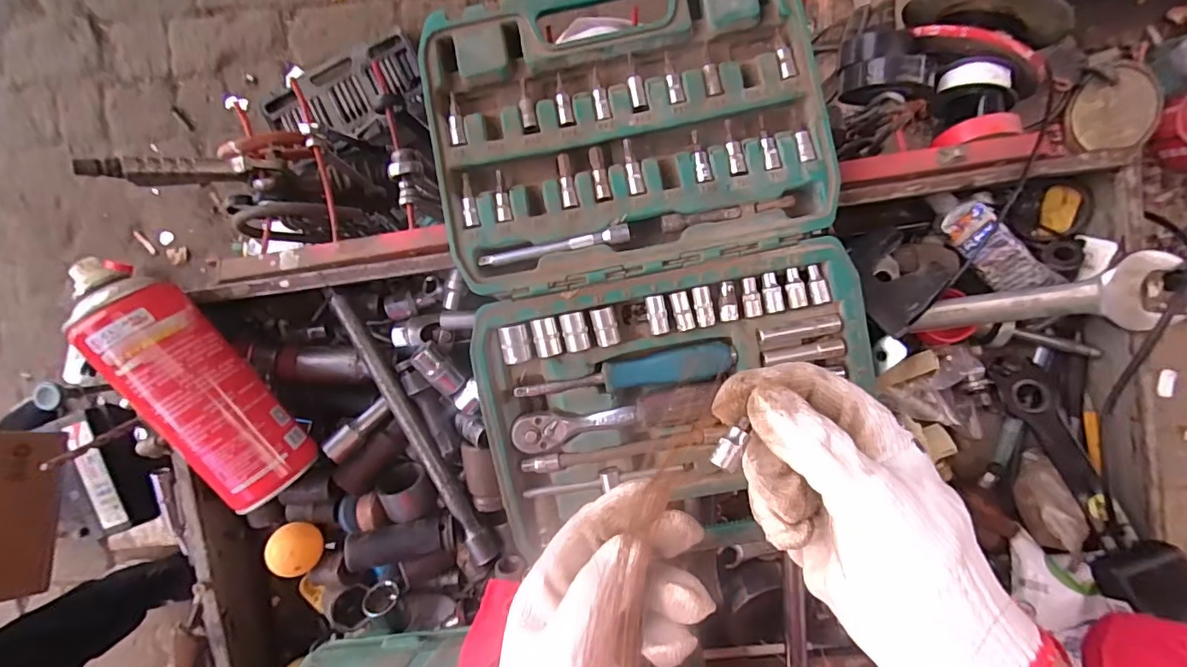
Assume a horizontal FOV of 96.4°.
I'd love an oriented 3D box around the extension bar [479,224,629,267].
[{"bbox_3d":[-0.025,-0.055,0.344,0.098,0.009,0.010,-12,94,2],"label":"extension bar"}]

